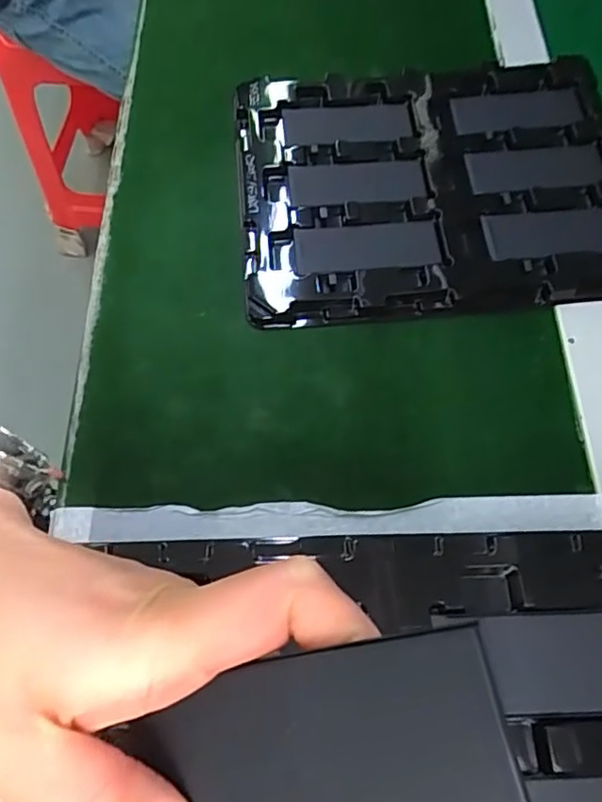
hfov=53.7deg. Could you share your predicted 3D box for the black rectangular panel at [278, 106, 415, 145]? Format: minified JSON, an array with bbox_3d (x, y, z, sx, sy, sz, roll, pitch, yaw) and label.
[{"bbox_3d":[0.033,-0.208,0.447,0.094,0.008,0.039,3,65,3],"label":"black rectangular panel"}]

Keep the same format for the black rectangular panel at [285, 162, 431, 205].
[{"bbox_3d":[0.039,-0.155,0.421,0.094,0.004,0.038,1,65,2],"label":"black rectangular panel"}]

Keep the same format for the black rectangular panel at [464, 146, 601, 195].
[{"bbox_3d":[0.167,-0.166,0.426,0.096,0.005,0.041,-3,65,0],"label":"black rectangular panel"}]

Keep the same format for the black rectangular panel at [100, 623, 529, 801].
[{"bbox_3d":[0.002,0.078,0.132,0.085,0.006,0.037,-22,78,20],"label":"black rectangular panel"}]

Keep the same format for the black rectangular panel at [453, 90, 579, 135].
[{"bbox_3d":[0.160,-0.218,0.448,0.092,0.007,0.042,-2,65,1],"label":"black rectangular panel"}]

